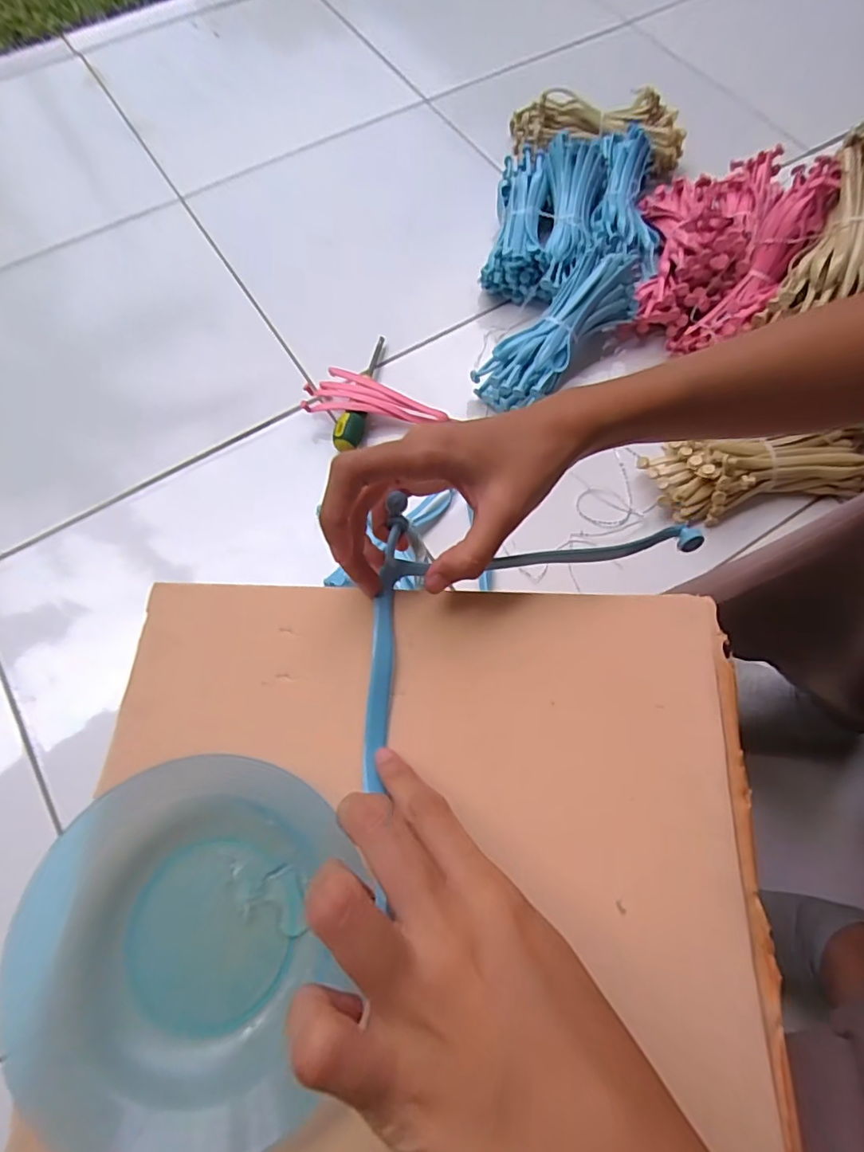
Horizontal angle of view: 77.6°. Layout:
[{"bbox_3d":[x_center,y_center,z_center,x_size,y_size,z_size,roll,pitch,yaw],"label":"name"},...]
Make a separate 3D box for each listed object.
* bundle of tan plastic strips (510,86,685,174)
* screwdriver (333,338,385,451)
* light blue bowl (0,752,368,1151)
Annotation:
[{"bbox_3d":[0.226,-0.611,0.731,0.236,0.058,0.080,15,70,5],"label":"bundle of tan plastic strips"},{"bbox_3d":[-0.077,-0.206,0.604,0.024,0.036,0.157,13,70,4],"label":"screwdriver"},{"bbox_3d":[-0.096,0.138,0.208,0.115,0.027,0.126,6,70,2],"label":"light blue bowl"}]

